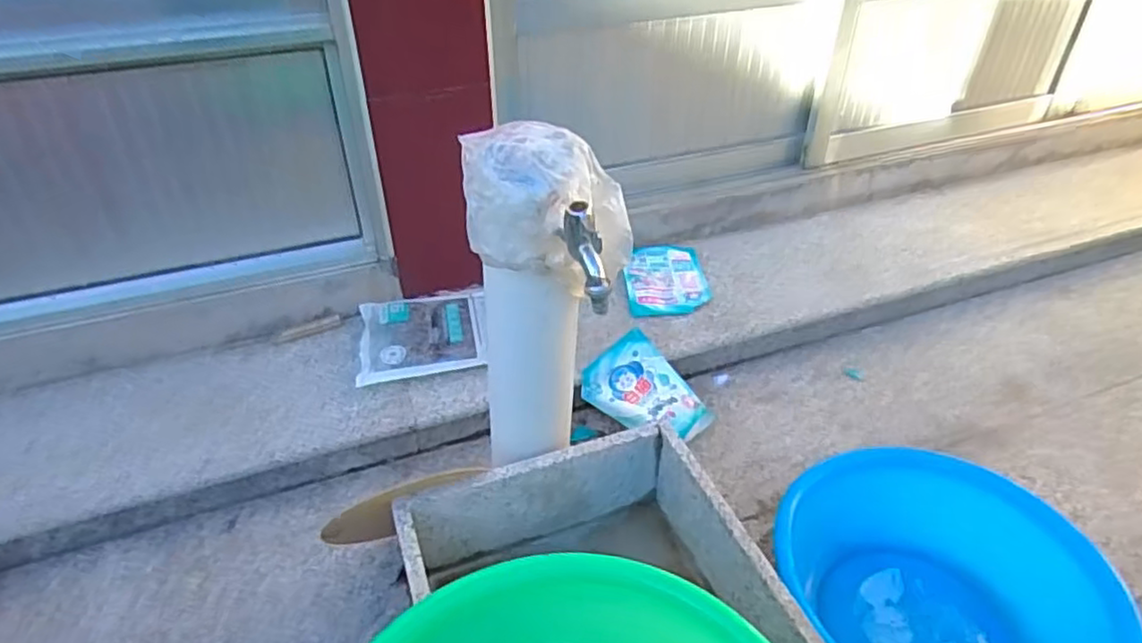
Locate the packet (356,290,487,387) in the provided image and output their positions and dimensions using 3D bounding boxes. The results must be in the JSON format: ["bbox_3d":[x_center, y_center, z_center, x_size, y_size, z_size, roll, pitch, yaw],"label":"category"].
[{"bbox_3d":[-0.249,0.018,1.163,0.207,0.033,0.200,-6,37,-8],"label":"packet"}]

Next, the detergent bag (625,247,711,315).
[{"bbox_3d":[0.179,-0.084,1.317,0.154,0.016,0.197,-2,37,-3],"label":"detergent bag"}]

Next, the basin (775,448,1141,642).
[{"bbox_3d":[0.437,0.336,0.834,0.377,0.131,0.347,0,37,0],"label":"basin"}]

